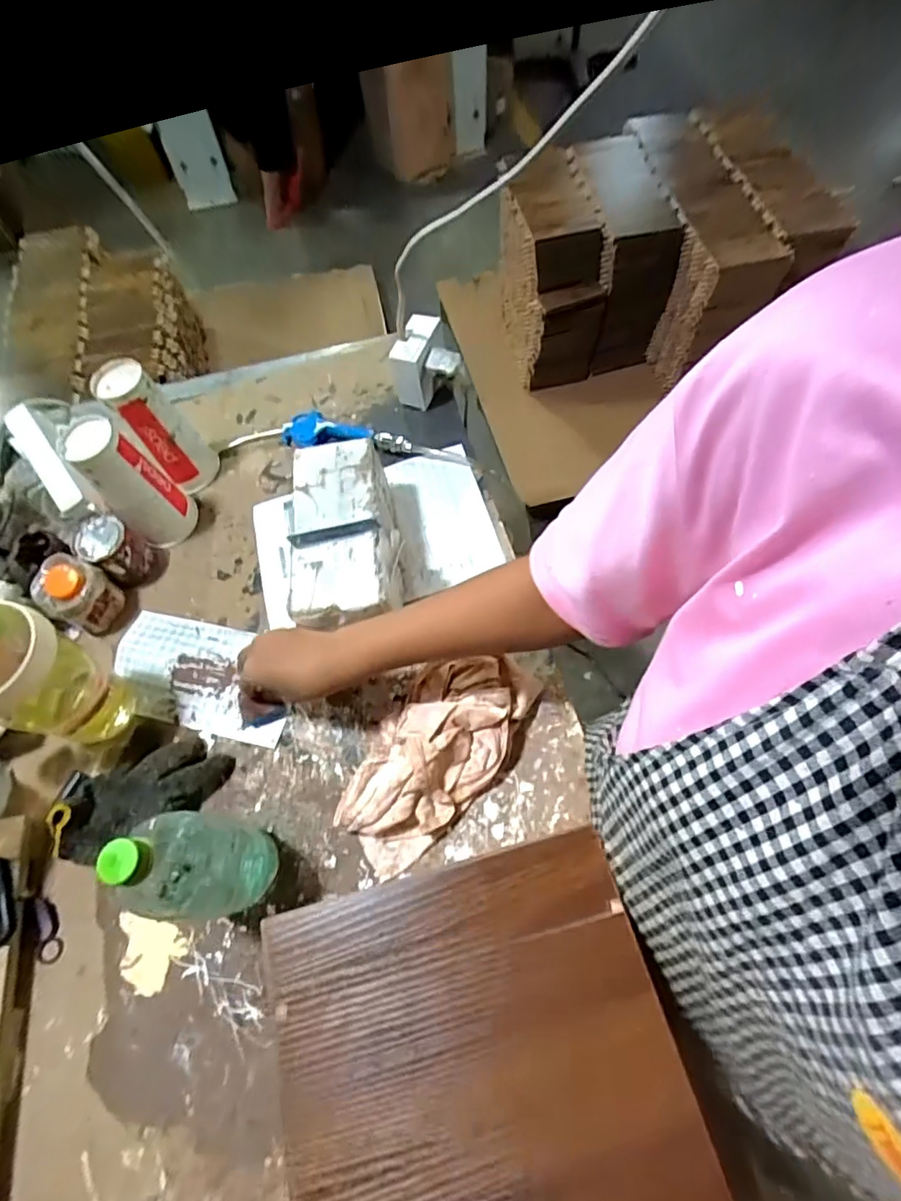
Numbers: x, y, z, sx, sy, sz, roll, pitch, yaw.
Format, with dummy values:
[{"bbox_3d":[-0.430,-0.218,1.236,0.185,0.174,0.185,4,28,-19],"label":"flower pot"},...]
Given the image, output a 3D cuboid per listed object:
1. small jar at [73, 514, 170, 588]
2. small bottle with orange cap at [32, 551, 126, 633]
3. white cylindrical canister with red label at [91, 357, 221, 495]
[{"bbox_3d":[-0.416,-0.064,0.730,0.074,0.072,0.073,0,62,1],"label":"small jar"},{"bbox_3d":[-0.449,-0.007,0.694,0.065,0.082,0.070,0,62,1],"label":"small bottle with orange cap"},{"bbox_3d":[-0.380,-0.225,0.760,0.089,0.166,0.087,36,68,18],"label":"white cylindrical canister with red label"}]

